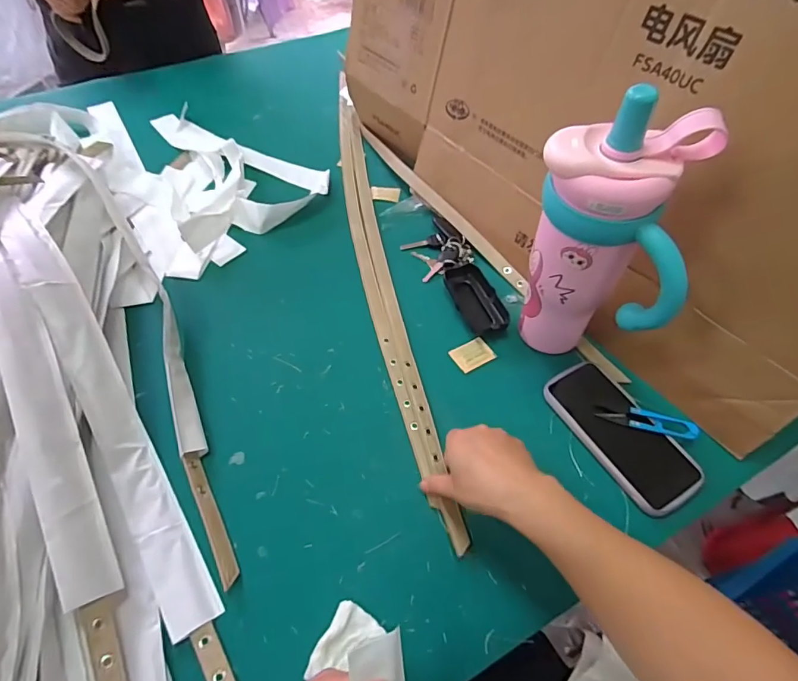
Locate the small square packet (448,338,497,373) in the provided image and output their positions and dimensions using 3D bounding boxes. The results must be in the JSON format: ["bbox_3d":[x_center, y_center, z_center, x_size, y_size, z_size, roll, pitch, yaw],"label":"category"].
[{"bbox_3d":[0.090,0.016,0.568,0.050,0.004,0.034,-25,59,-17],"label":"small square packet"}]

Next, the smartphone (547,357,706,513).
[{"bbox_3d":[0.237,0.097,0.502,0.083,0.005,0.170,-25,59,-17],"label":"smartphone"}]

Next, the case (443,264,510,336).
[{"bbox_3d":[0.100,-0.054,0.606,0.052,0.021,0.114,-19,57,-14],"label":"case"}]

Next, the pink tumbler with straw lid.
[{"bbox_3d":[0.196,-0.079,0.457,0.142,0.290,0.080,28,59,18],"label":"pink tumbler with straw lid"}]

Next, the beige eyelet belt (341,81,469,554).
[{"bbox_3d":[-0.036,-0.135,0.684,0.050,0.010,0.847,-9,54,-7],"label":"beige eyelet belt"}]

